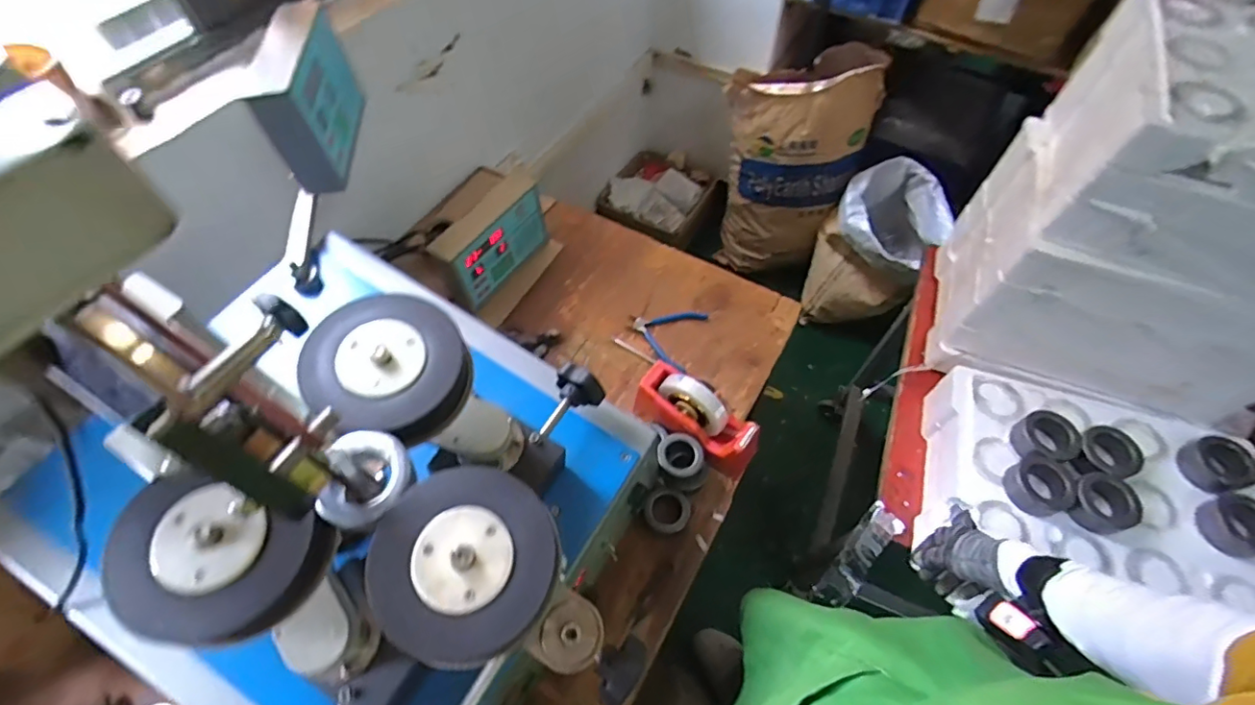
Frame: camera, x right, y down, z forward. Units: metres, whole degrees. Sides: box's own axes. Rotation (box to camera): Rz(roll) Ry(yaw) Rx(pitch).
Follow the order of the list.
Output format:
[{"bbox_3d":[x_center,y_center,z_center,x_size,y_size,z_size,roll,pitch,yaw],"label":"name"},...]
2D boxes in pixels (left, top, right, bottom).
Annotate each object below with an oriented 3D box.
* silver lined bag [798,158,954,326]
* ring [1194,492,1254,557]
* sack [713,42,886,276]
[{"bbox_3d":[0.741,-0.305,1.673,0.304,0.418,0.325,27,61,15],"label":"silver lined bag"},{"bbox_3d":[0.759,0.215,0.678,0.069,0.040,0.074,0,58,-1],"label":"ring"},{"bbox_3d":[0.465,-0.531,1.647,0.381,0.660,0.215,22,60,12],"label":"sack"}]

